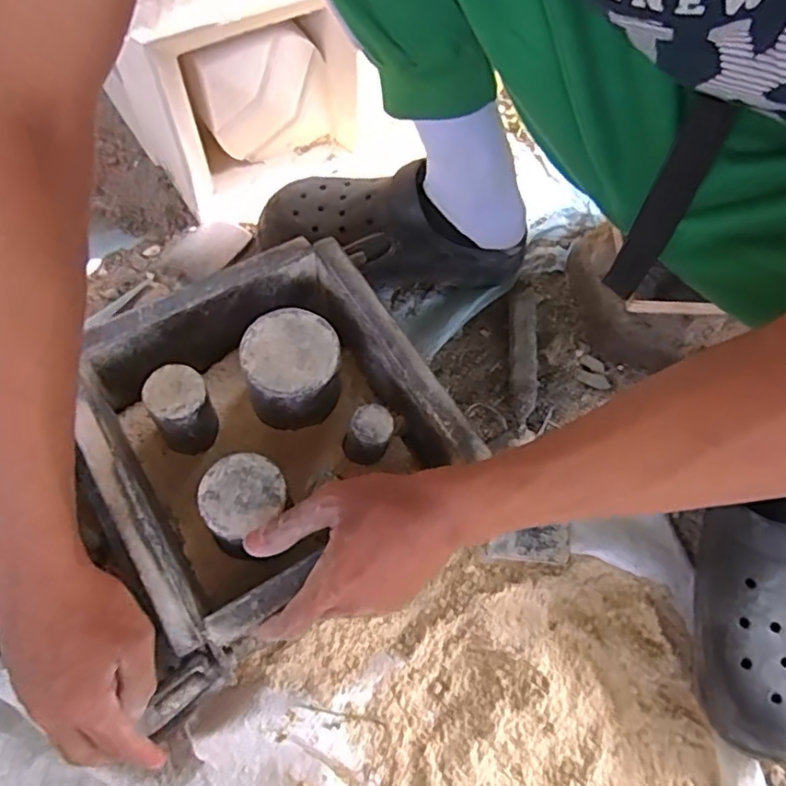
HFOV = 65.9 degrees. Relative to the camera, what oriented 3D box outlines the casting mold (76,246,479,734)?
[{"bbox_3d":[-0.099,0.038,0.456,0.258,0.087,0.245,-29,67,-18],"label":"casting mold"}]

